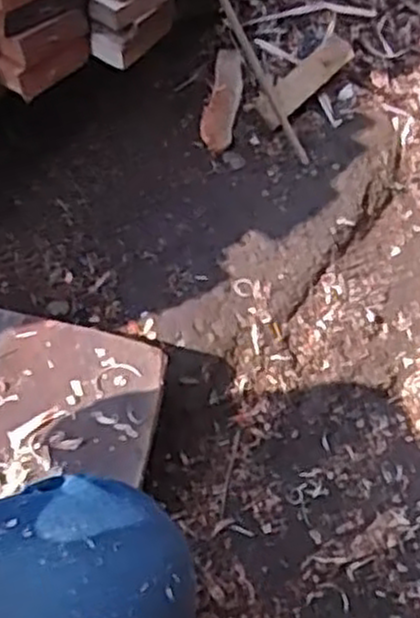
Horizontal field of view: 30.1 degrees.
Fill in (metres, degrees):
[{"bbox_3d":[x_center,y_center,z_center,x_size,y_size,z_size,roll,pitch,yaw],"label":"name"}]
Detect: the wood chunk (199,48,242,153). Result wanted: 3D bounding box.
[{"bbox_3d":[0.023,-0.375,1.394,0.056,0.028,0.235,10,60,3],"label":"wood chunk"}]

